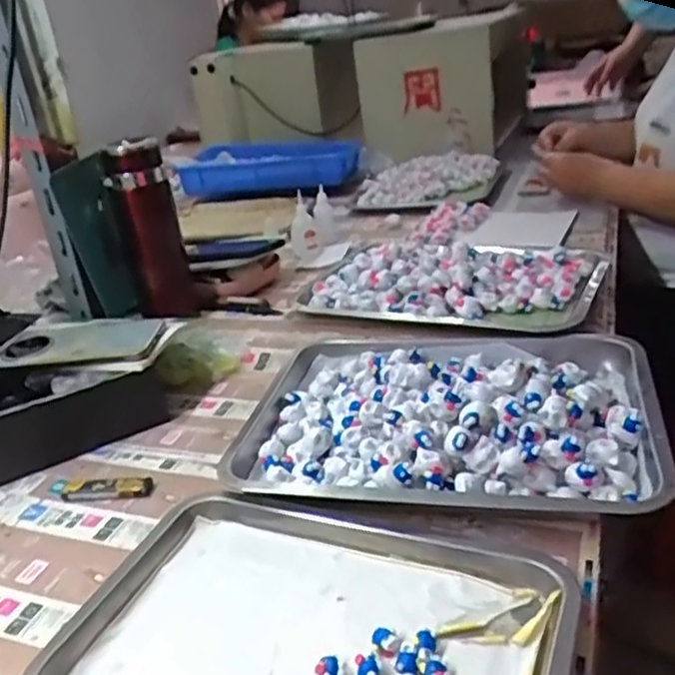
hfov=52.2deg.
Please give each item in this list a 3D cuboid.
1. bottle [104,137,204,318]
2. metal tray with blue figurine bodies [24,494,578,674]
[{"bbox_3d":[-0.219,-0.125,0.821,0.054,0.206,0.055,1,27,17],"label":"bottle"},{"bbox_3d":[-0.021,0.196,0.440,0.307,0.022,0.214,5,28,23],"label":"metal tray with blue figurine bodies"}]

